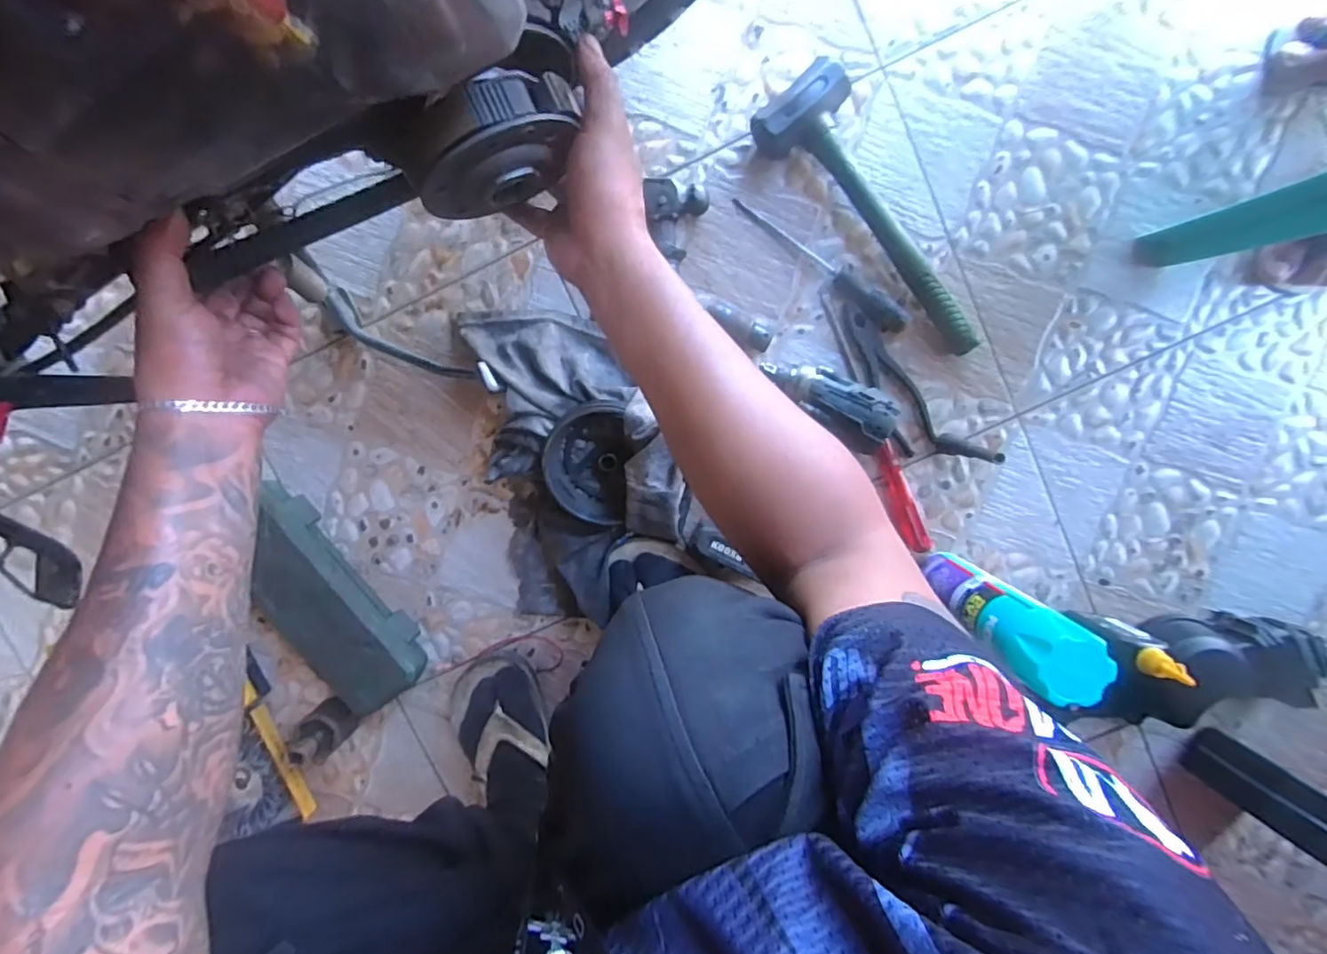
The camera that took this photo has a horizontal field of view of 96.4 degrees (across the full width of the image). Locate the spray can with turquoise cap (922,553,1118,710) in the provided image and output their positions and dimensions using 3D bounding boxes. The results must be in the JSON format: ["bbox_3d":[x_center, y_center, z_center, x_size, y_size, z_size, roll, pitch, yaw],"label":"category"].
[{"bbox_3d":[0.319,0.132,0.561,0.059,0.220,0.059,0,97,1],"label":"spray can with turquoise cap"}]

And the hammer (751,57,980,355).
[{"bbox_3d":[0.215,-0.256,0.620,0.099,0.051,0.330,-33,95,5],"label":"hammer"}]

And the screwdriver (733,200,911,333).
[{"bbox_3d":[0.172,-0.229,0.645,0.225,0.026,0.026,36,97,-3],"label":"screwdriver"}]

